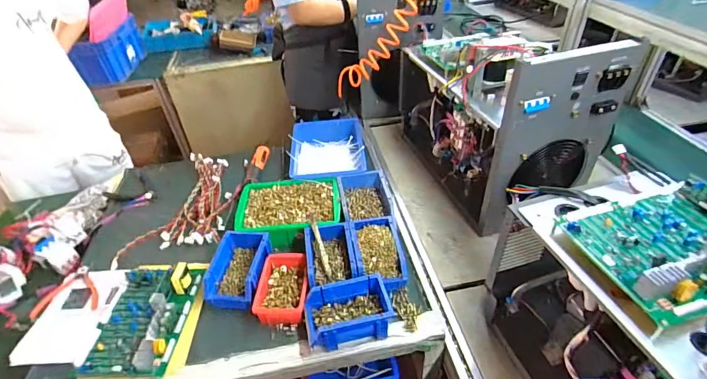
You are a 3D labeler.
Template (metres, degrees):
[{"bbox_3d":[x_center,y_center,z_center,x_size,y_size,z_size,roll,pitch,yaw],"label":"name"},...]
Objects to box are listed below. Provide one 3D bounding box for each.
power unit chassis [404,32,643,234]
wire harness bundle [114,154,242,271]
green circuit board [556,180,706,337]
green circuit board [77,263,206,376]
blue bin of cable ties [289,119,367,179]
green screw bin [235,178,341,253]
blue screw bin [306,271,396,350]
[{"bbox_3d":[0.361,-0.226,1.033,0.287,0.445,0.540,-12,41,-10],"label":"power unit chassis"},{"bbox_3d":[-0.436,0.035,1.046,0.226,0.030,0.424,1,40,6],"label":"wire harness bundle"},{"bbox_3d":[0.426,0.058,0.488,0.248,0.056,0.197,-7,40,-4],"label":"green circuit board"},{"bbox_3d":[-0.417,0.240,0.760,0.178,0.046,0.240,0,40,4],"label":"green circuit board"},{"bbox_3d":[-0.078,-0.118,1.153,0.212,0.066,0.308,-6,40,-3],"label":"blue bin of cable ties"},{"bbox_3d":[-0.158,0.061,0.969,0.249,0.072,0.192,-4,40,-1],"label":"green screw bin"},{"bbox_3d":[-0.009,0.229,0.736,0.165,0.055,0.117,-10,41,-7],"label":"blue screw bin"}]

